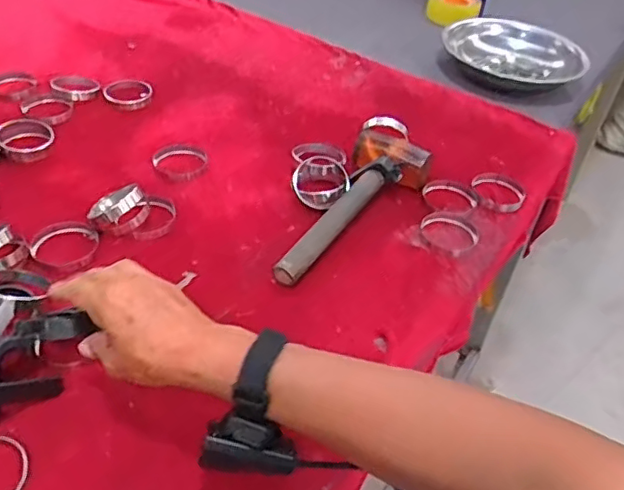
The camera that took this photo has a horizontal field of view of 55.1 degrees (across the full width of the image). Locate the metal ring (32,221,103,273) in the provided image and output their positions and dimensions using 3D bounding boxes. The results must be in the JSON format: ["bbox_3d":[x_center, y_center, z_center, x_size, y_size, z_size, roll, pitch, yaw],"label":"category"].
[{"bbox_3d":[-0.267,0.000,0.650,0.068,0.013,0.066,5,42,-4],"label":"metal ring"}]

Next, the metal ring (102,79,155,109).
[{"bbox_3d":[-0.273,-0.227,0.889,0.070,0.017,0.070,5,42,-4],"label":"metal ring"}]

